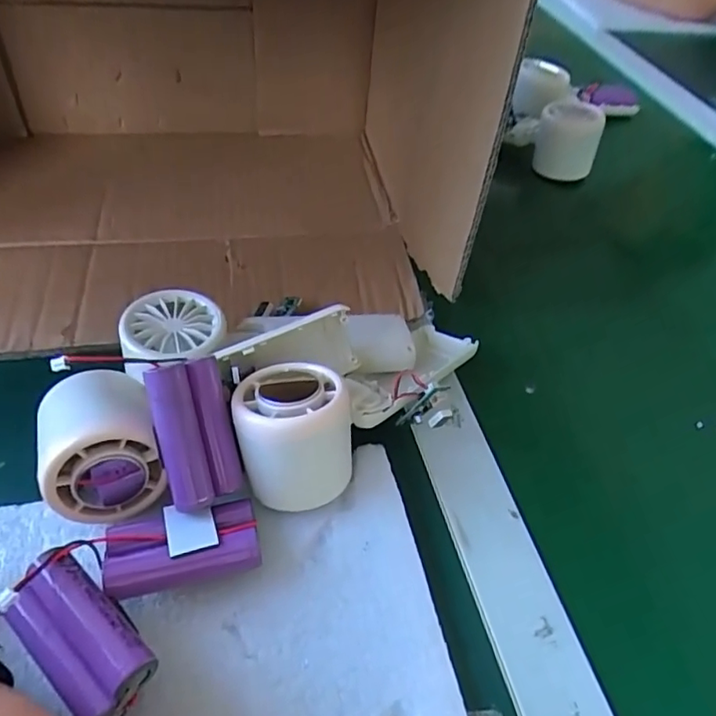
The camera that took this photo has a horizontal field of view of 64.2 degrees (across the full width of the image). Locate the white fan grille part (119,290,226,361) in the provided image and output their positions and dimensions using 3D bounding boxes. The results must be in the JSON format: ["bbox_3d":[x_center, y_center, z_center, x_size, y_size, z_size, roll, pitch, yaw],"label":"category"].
[{"bbox_3d":[-0.099,-0.018,0.307,0.050,0.013,0.044,0,49,-5],"label":"white fan grille part"}]

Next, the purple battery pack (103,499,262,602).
[{"bbox_3d":[-0.078,0.087,0.260,0.064,0.023,0.033,-10,51,-13],"label":"purple battery pack"}]

